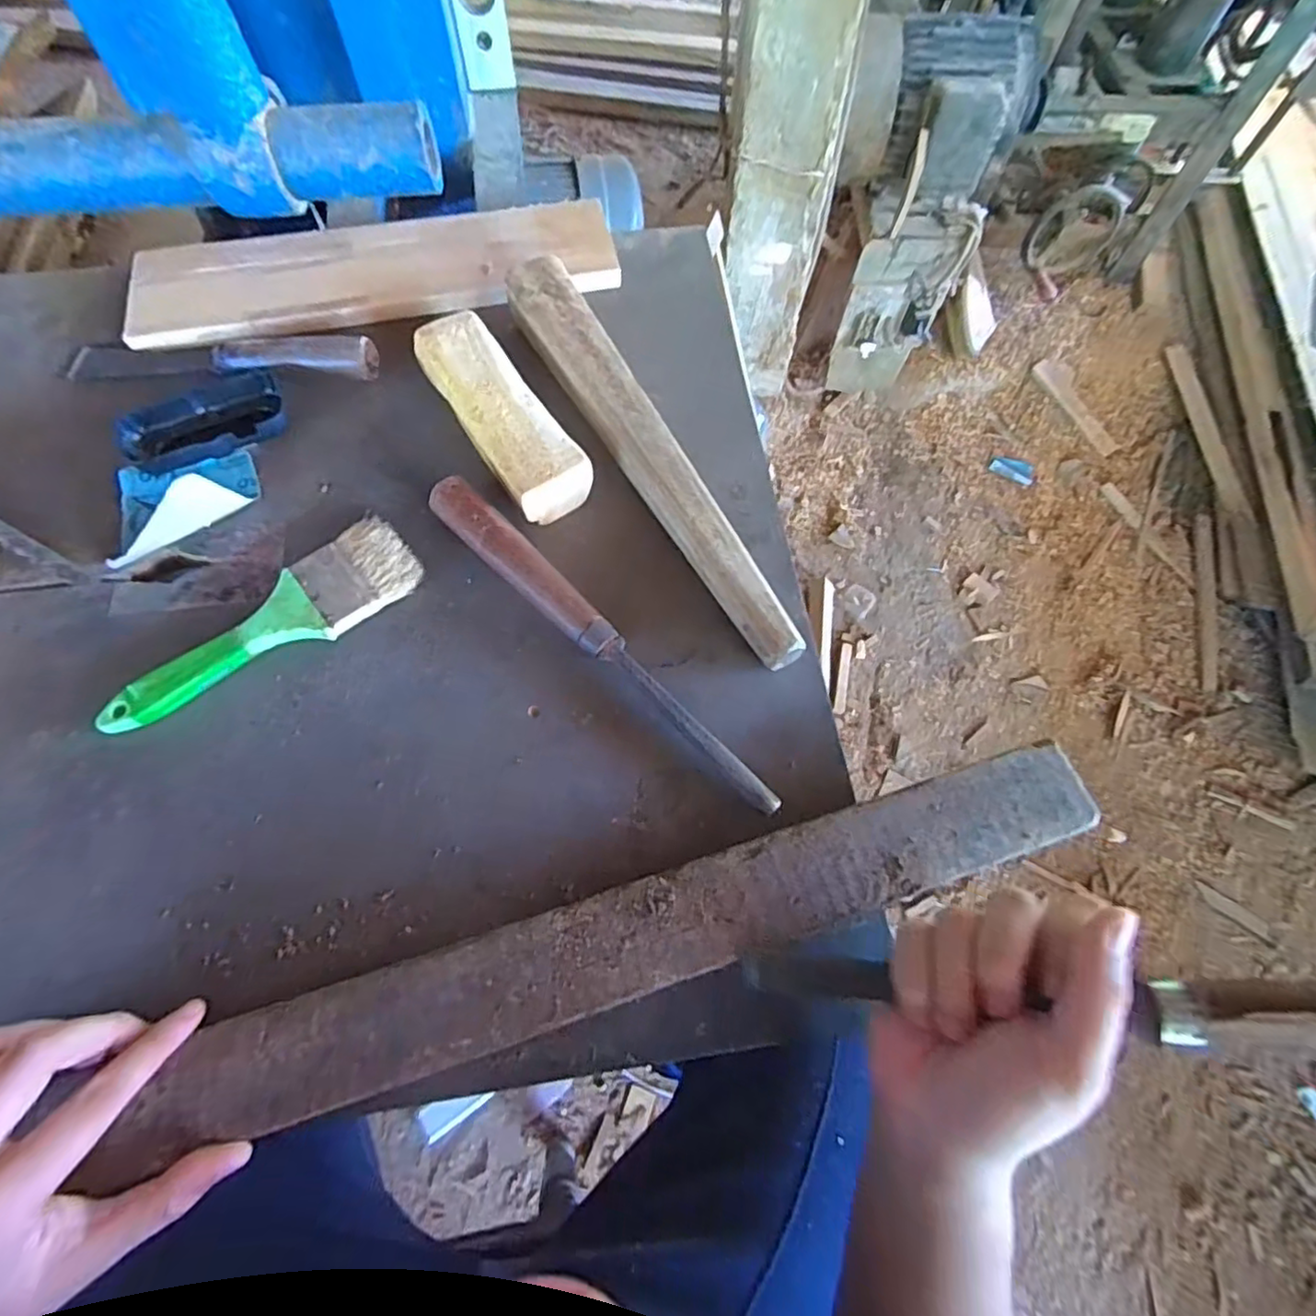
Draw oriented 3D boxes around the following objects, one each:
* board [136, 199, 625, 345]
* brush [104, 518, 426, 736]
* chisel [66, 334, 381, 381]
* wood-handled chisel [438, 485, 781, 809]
[{"bbox_3d":[-0.234,-0.327,0.526,0.390,0.018,0.125,-7,66,-4],"label":"board"},{"bbox_3d":[-0.248,-0.020,0.396,0.197,0.018,0.062,-35,71,-15],"label":"brush"},{"bbox_3d":[-0.340,-0.232,0.478,0.245,0.023,0.041,2,65,0],"label":"chisel"},{"bbox_3d":[-0.038,-0.013,0.391,0.292,0.024,0.026,42,72,16],"label":"wood-handled chisel"}]

